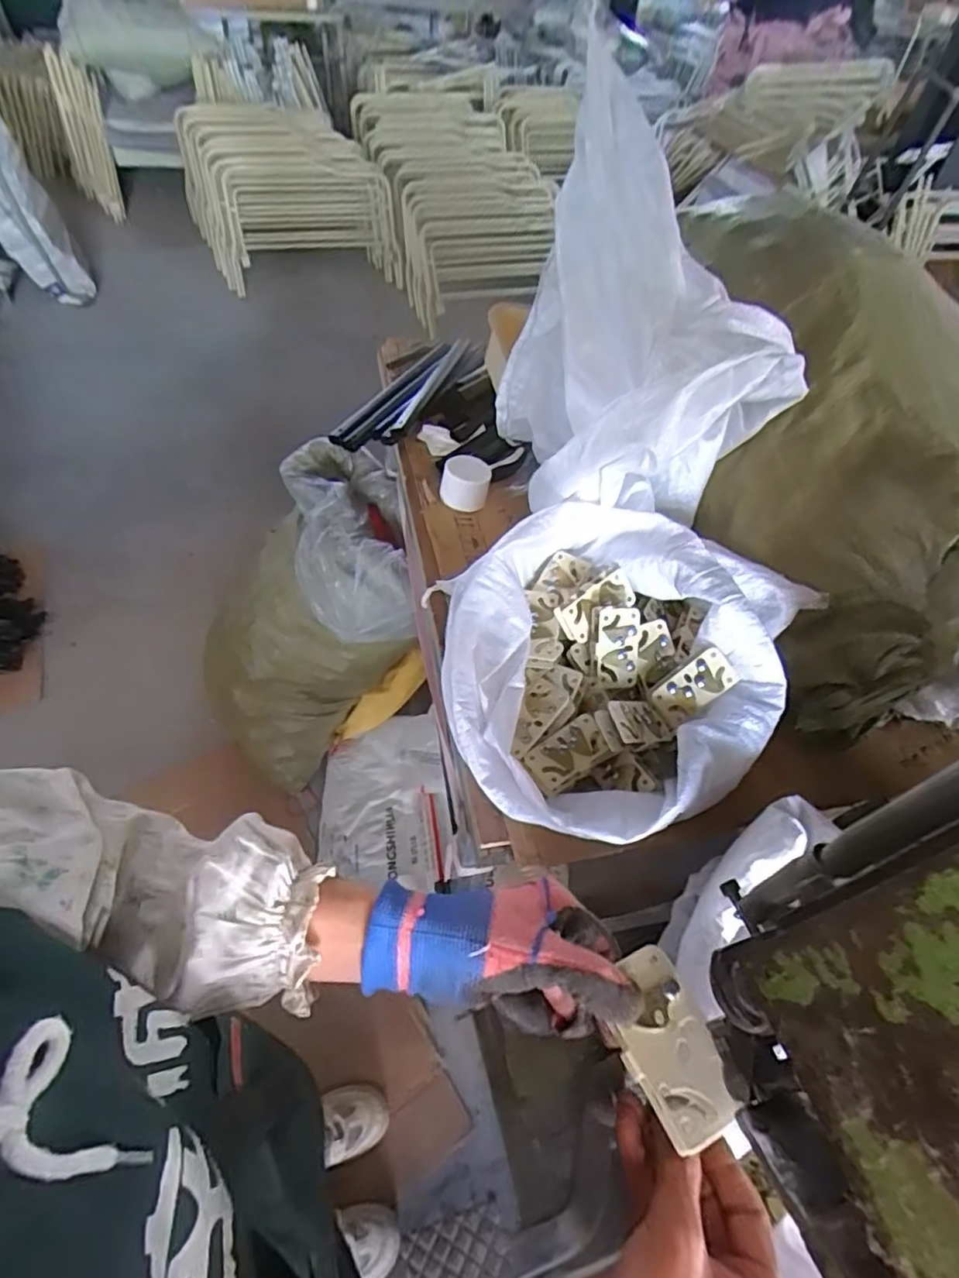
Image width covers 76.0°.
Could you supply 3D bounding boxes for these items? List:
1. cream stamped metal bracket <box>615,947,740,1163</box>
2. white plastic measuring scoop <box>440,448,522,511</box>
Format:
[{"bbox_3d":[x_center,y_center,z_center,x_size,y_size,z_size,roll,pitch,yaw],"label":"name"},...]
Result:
[{"bbox_3d":[0.091,0.195,0.299,0.042,0.012,0.077,-15,55,-17],"label":"cream stamped metal bracket"},{"bbox_3d":[0.002,-0.242,0.881,0.064,0.056,0.150,25,54,14],"label":"white plastic measuring scoop"}]

